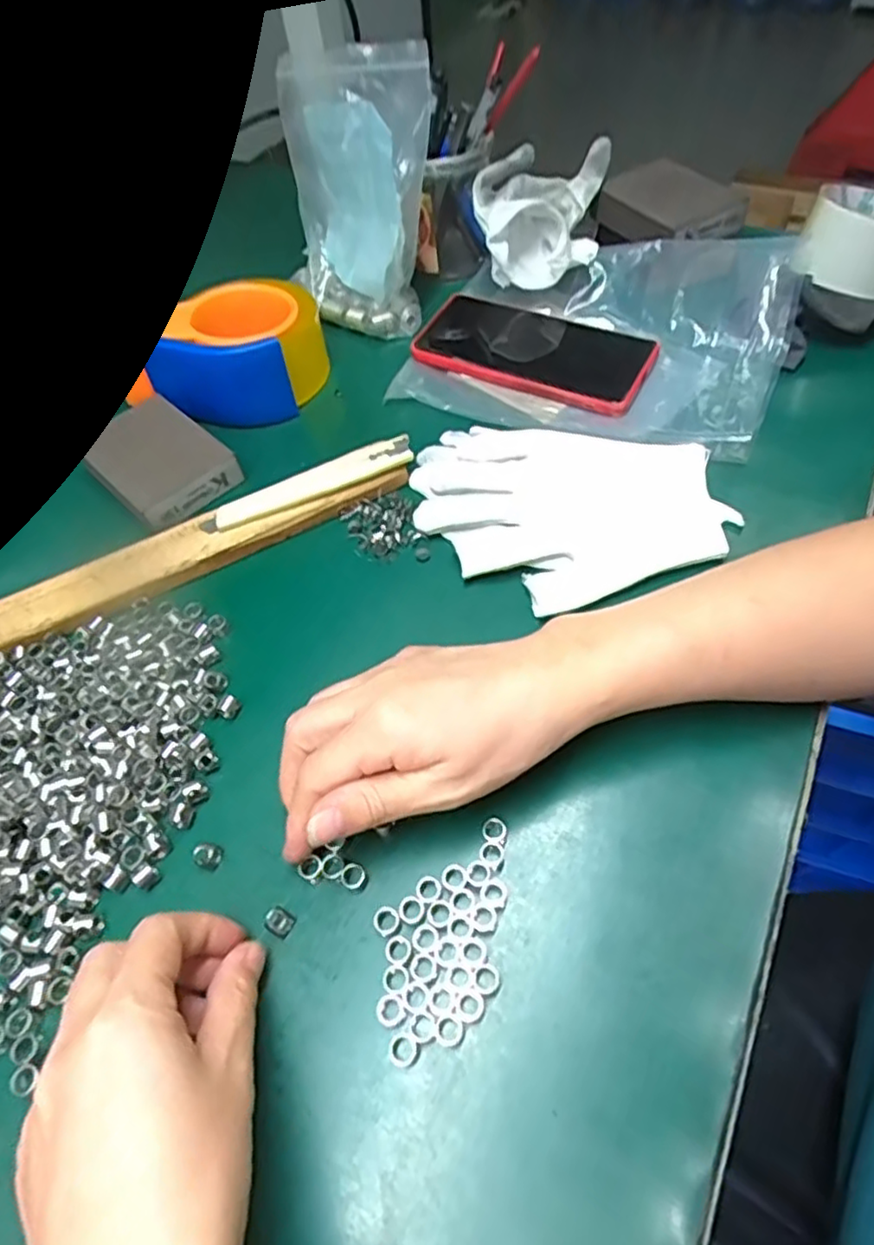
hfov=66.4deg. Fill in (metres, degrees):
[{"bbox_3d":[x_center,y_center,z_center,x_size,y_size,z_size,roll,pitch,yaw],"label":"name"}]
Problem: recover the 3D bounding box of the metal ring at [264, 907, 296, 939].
[{"bbox_3d":[-0.066,0.126,0.281,0.011,0.007,0.010,29,62,20],"label":"metal ring"}]

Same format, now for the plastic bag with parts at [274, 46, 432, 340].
[{"bbox_3d":[-0.067,-0.318,0.502,0.135,0.173,0.027,24,36,30],"label":"plastic bag with parts"}]

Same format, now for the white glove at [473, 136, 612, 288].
[{"bbox_3d":[0.080,-0.316,0.524,0.091,0.070,0.141,8,57,8],"label":"white glove"}]

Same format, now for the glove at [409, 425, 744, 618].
[{"bbox_3d":[0.071,-0.063,0.386,0.178,0.020,0.120,8,56,10],"label":"glove"}]

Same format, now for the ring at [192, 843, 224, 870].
[{"bbox_3d":[-0.102,0.104,0.299,0.010,0.009,0.011,-2,55,3],"label":"ring"}]

